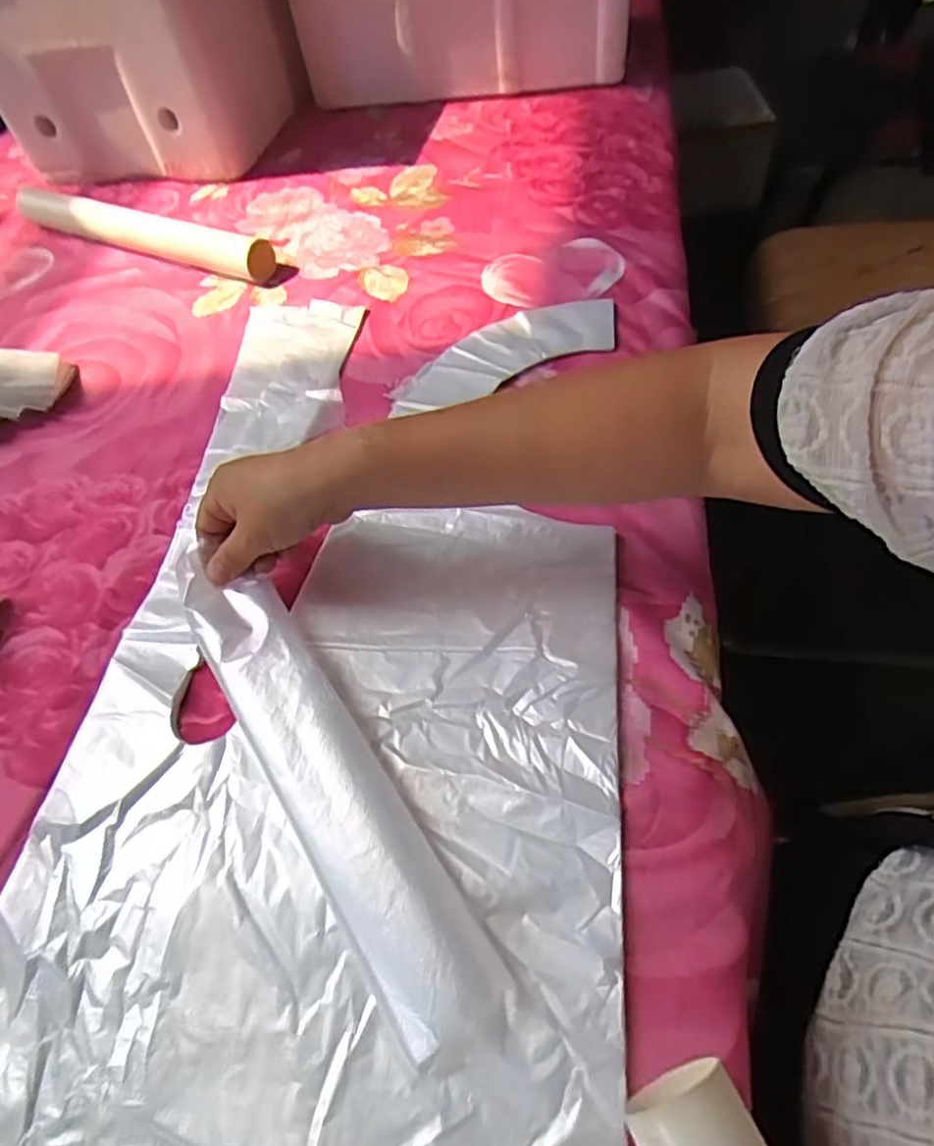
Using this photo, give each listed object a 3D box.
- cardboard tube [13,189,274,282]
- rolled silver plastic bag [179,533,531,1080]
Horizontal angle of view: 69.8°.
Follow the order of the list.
[{"bbox_3d":[-0.352,-0.356,0.700,0.365,0.046,0.034,21,59,19],"label":"cardboard tube"},{"bbox_3d":[-0.073,0.101,0.344,0.055,0.027,0.297,-31,61,-16],"label":"rolled silver plastic bag"}]

